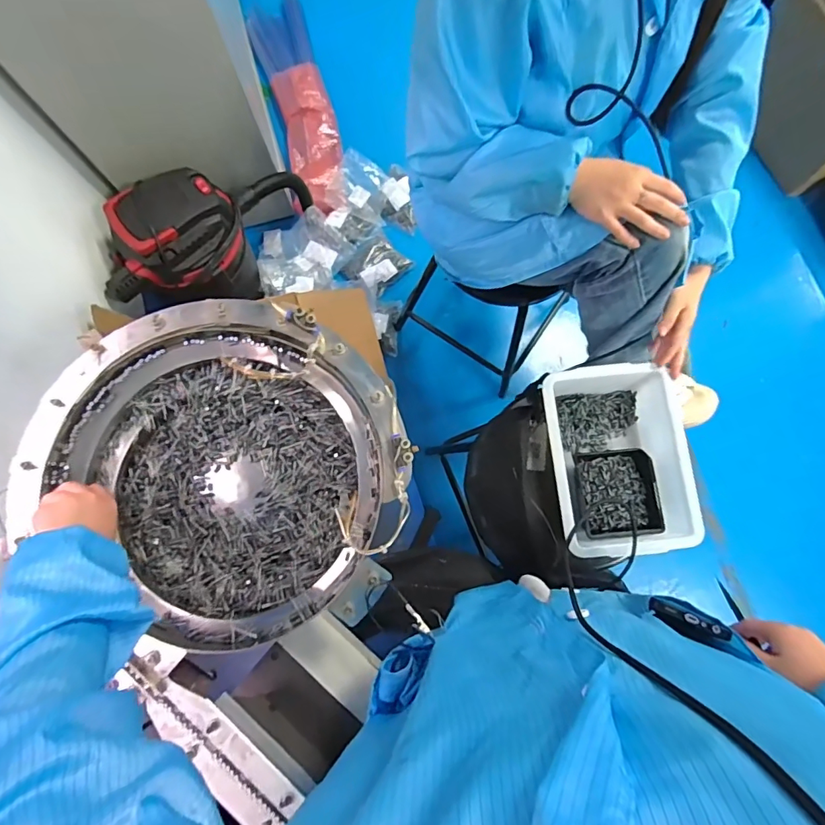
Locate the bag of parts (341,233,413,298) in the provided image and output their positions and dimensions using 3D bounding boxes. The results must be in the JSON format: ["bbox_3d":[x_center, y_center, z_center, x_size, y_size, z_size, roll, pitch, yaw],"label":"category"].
[{"bbox_3d":[-0.100,-0.417,1.352,0.139,0.041,0.160,44,83,7],"label":"bag of parts"}]

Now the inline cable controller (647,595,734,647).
[{"bbox_3d":[0.281,0.212,0.487,0.073,0.018,0.037,23,48,24],"label":"inline cable controller"}]

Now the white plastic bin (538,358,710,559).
[{"bbox_3d":[0.318,0.072,0.771,0.197,0.097,0.288,-6,80,-1],"label":"white plastic bin"}]

